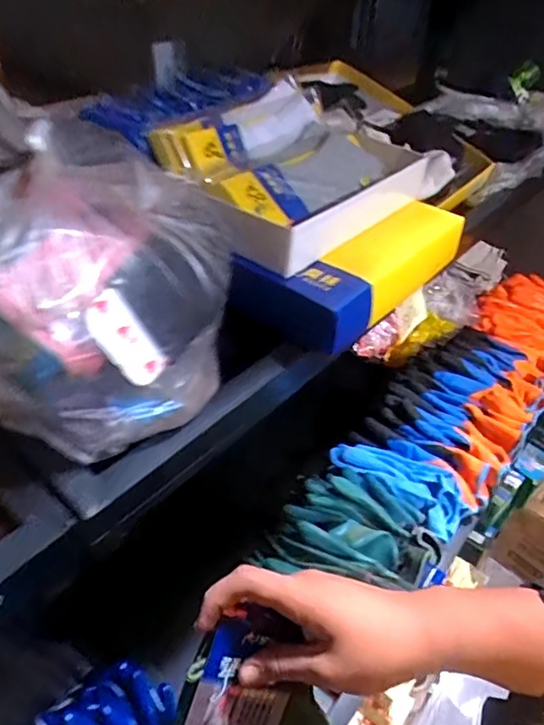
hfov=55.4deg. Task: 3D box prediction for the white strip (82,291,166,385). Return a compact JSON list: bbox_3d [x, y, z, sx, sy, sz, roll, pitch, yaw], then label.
[{"bbox_3d":[-0.106,-0.015,0.374,0.008,0.072,0.035,-1,45,37],"label":"white strip"}]

